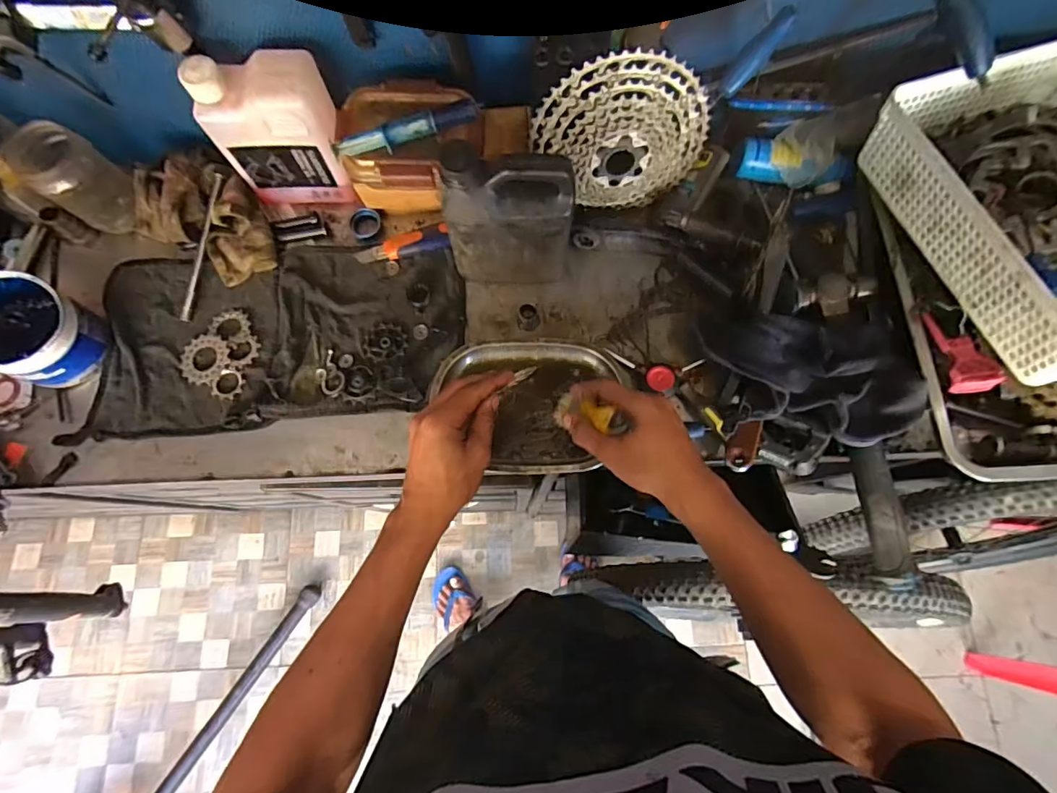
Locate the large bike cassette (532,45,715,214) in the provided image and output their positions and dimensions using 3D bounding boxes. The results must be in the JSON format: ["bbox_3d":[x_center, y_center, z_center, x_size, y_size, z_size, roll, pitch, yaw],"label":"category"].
[{"bbox_3d":[0.101,-0.275,0.546,0.186,0.163,0.046,-7,74,-3],"label":"large bike cassette"}]

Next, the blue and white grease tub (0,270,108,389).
[{"bbox_3d":[-0.526,-0.064,0.548,0.095,0.102,0.096,0,74,-1],"label":"blue and white grease tub"}]

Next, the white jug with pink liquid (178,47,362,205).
[{"bbox_3d":[-0.265,-0.286,0.563,0.131,0.166,0.068,3,74,0],"label":"white jug with pink liquid"}]

